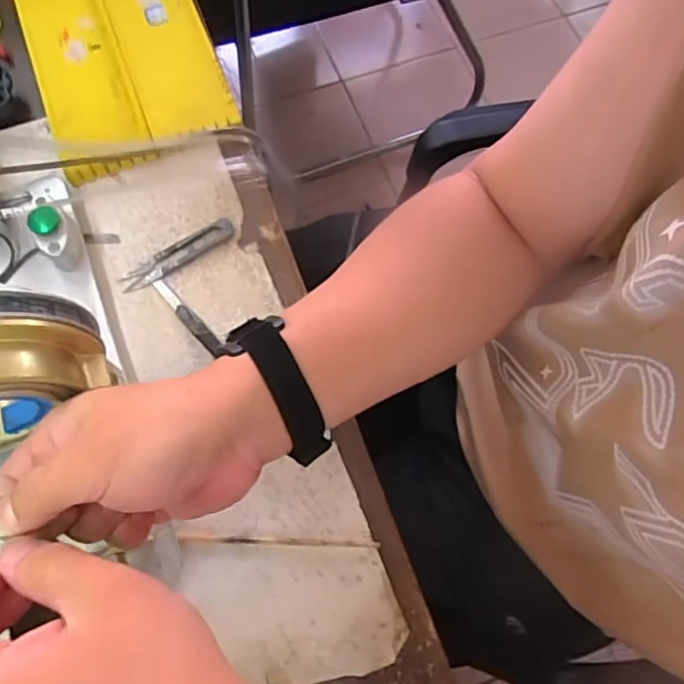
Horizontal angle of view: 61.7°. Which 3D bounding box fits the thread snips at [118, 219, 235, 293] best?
[{"bbox_3d":[-0.138,-0.073,0.481,0.101,0.010,0.022,-32,73,-11],"label":"thread snips"}]

